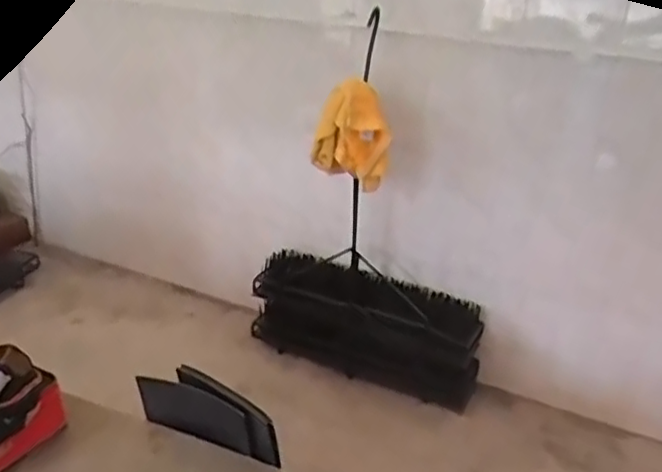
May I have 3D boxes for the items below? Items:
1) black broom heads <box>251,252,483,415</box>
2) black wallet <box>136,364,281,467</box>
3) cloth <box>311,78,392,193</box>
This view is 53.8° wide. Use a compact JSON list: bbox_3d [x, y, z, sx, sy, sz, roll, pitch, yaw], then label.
[{"bbox_3d":[0.089,0.219,1.700,0.590,0.273,0.178,16,27,26],"label":"black broom heads"},{"bbox_3d":[-0.128,0.191,0.711,0.171,0.065,0.033,14,26,22],"label":"black wallet"},{"bbox_3d":[0.043,-0.192,1.307,0.157,0.204,0.101,3,24,-2],"label":"cloth"}]

